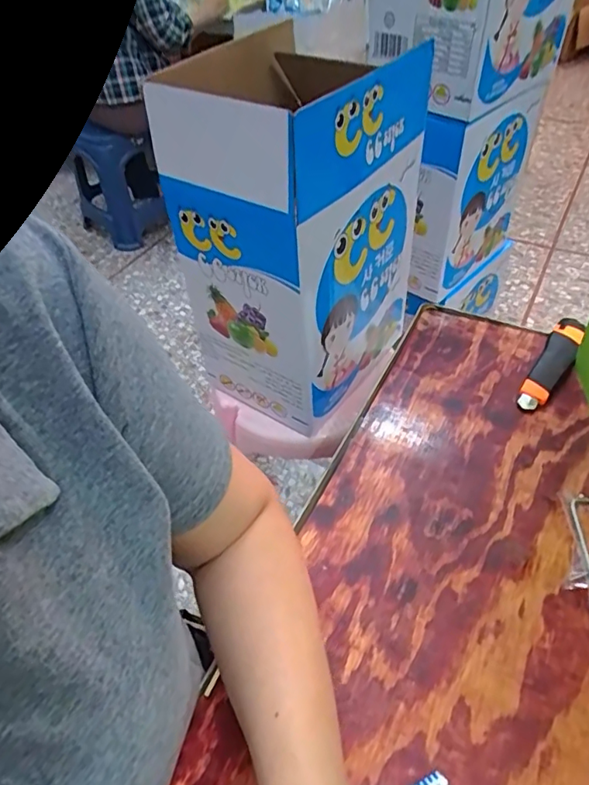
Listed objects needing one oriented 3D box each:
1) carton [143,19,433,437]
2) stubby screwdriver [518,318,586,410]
[{"bbox_3d":[0.020,-0.233,0.792,0.231,0.446,0.343,21,51,23],"label":"carton"},{"bbox_3d":[0.301,-0.037,0.621,0.035,0.032,0.149,25,55,27],"label":"stubby screwdriver"}]

